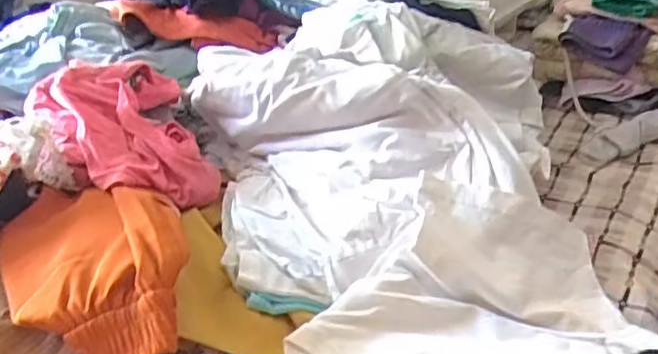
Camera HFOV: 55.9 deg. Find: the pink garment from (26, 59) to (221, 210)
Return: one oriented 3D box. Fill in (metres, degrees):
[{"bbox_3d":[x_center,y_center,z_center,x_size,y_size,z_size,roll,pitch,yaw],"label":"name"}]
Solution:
[{"bbox_3d":[-0.234,-0.051,0.691,0.168,0.113,0.228,-16,29,-20],"label":"pink garment"}]

